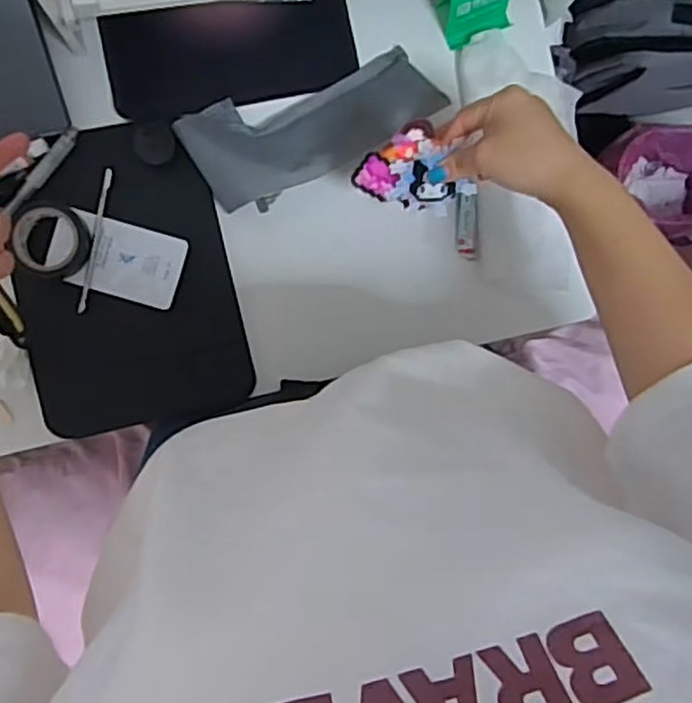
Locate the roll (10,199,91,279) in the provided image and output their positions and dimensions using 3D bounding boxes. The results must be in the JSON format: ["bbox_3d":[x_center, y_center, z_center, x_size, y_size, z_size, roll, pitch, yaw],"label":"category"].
[{"bbox_3d":[-0.240,-0.092,0.554,0.059,0.016,0.062,0,92,-6],"label":"roll"}]

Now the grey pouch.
[{"bbox_3d":[-0.026,-0.191,0.569,0.211,0.047,0.090,-23,94,-5],"label":"grey pouch"}]

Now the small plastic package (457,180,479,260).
[{"bbox_3d":[0.106,-0.114,0.597,0.018,0.010,0.063,-1,92,-6],"label":"small plastic package"}]

